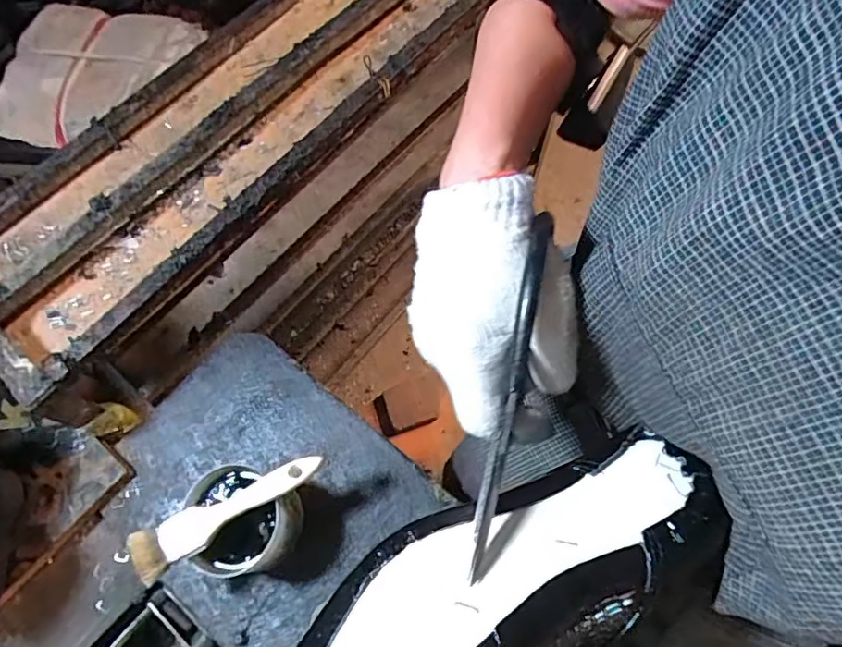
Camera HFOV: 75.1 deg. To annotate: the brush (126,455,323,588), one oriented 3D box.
[{"bbox_3d":[-0.158,0.153,0.450,0.159,0.011,0.037,-27,69,-11],"label":"brush"}]

